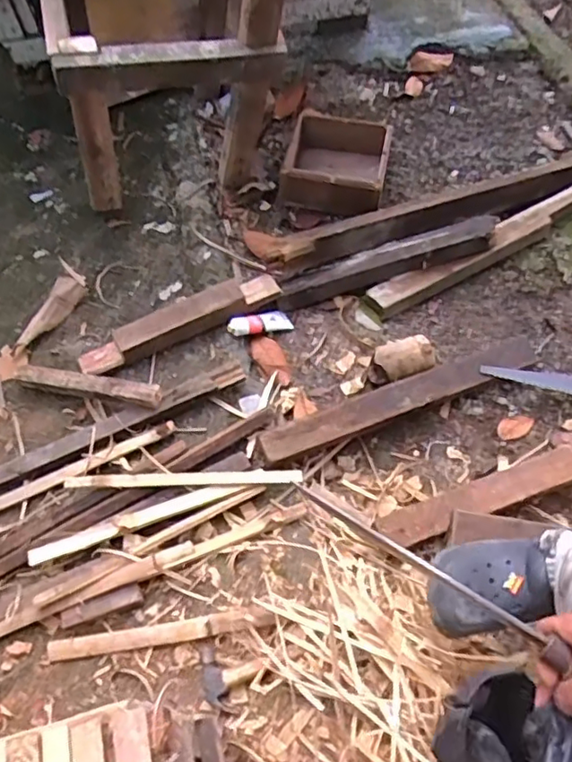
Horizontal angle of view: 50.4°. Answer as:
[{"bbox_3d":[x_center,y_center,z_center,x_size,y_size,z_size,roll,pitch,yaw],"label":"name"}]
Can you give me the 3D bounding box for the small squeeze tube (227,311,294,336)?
[{"bbox_3d":[-0.050,-0.114,1.198,0.131,0.021,0.036,-8,60,-23],"label":"small squeeze tube"}]

